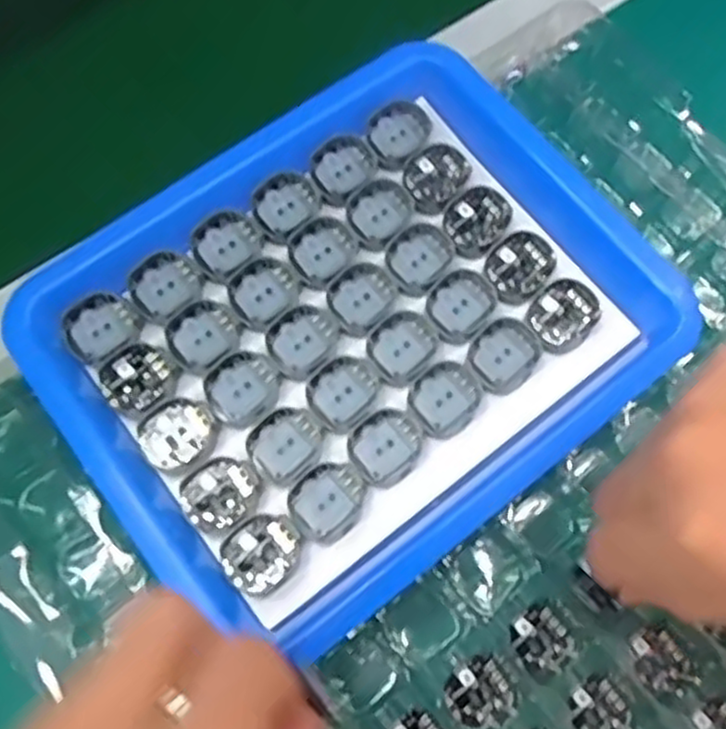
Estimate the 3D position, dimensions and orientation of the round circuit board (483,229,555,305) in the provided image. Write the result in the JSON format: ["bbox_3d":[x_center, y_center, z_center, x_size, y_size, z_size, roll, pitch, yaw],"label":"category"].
[{"bbox_3d":[0.063,-0.039,0.293,0.023,0.008,0.029,41,75,15],"label":"round circuit board"}]

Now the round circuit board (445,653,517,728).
[{"bbox_3d":[0.044,0.122,0.270,0.025,0.004,0.024,0,69,1],"label":"round circuit board"}]

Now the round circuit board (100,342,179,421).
[{"bbox_3d":[-0.085,0.006,0.276,0.025,0.007,0.026,0,69,1],"label":"round circuit board"}]

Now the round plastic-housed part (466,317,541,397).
[{"bbox_3d":[0.054,-0.003,0.282,0.027,0.005,0.024,-43,74,-14],"label":"round plastic-housed part"}]

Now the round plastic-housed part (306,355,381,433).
[{"bbox_3d":[-0.007,0.010,0.276,0.025,0.004,0.027,41,75,15],"label":"round plastic-housed part"}]

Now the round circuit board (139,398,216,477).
[{"bbox_3d":[-0.068,0.027,0.269,0.026,0.007,0.027,0,69,1],"label":"round circuit board"}]

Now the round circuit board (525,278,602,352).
[{"bbox_3d":[0.079,-0.020,0.286,0.028,0.007,0.024,-41,74,-14],"label":"round circuit board"}]

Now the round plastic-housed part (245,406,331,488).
[{"bbox_3d":[-0.028,0.029,0.269,0.028,0.004,0.025,-37,73,-12],"label":"round plastic-housed part"}]

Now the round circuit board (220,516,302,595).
[{"bbox_3d":[-0.036,0.067,0.259,0.023,0.009,0.027,43,75,15],"label":"round circuit board"}]

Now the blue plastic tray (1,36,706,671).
[{"bbox_3d":[-0.004,-0.015,0.283,0.210,0.034,0.172,-36,73,-12],"label":"blue plastic tray"}]

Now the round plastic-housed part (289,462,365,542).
[{"bbox_3d":[-0.013,0.049,0.263,0.025,0.004,0.028,42,75,15],"label":"round plastic-housed part"}]

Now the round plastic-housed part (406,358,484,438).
[{"bbox_3d":[0.031,0.013,0.276,0.025,0.004,0.028,42,75,15],"label":"round plastic-housed part"}]

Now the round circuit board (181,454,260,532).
[{"bbox_3d":[-0.051,0.046,0.261,0.027,0.004,0.024,-43,74,-14],"label":"round circuit board"}]

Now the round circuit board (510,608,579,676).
[{"bbox_3d":[0.069,0.105,0.276,0.020,0.004,0.024,-42,74,-14],"label":"round circuit board"}]

